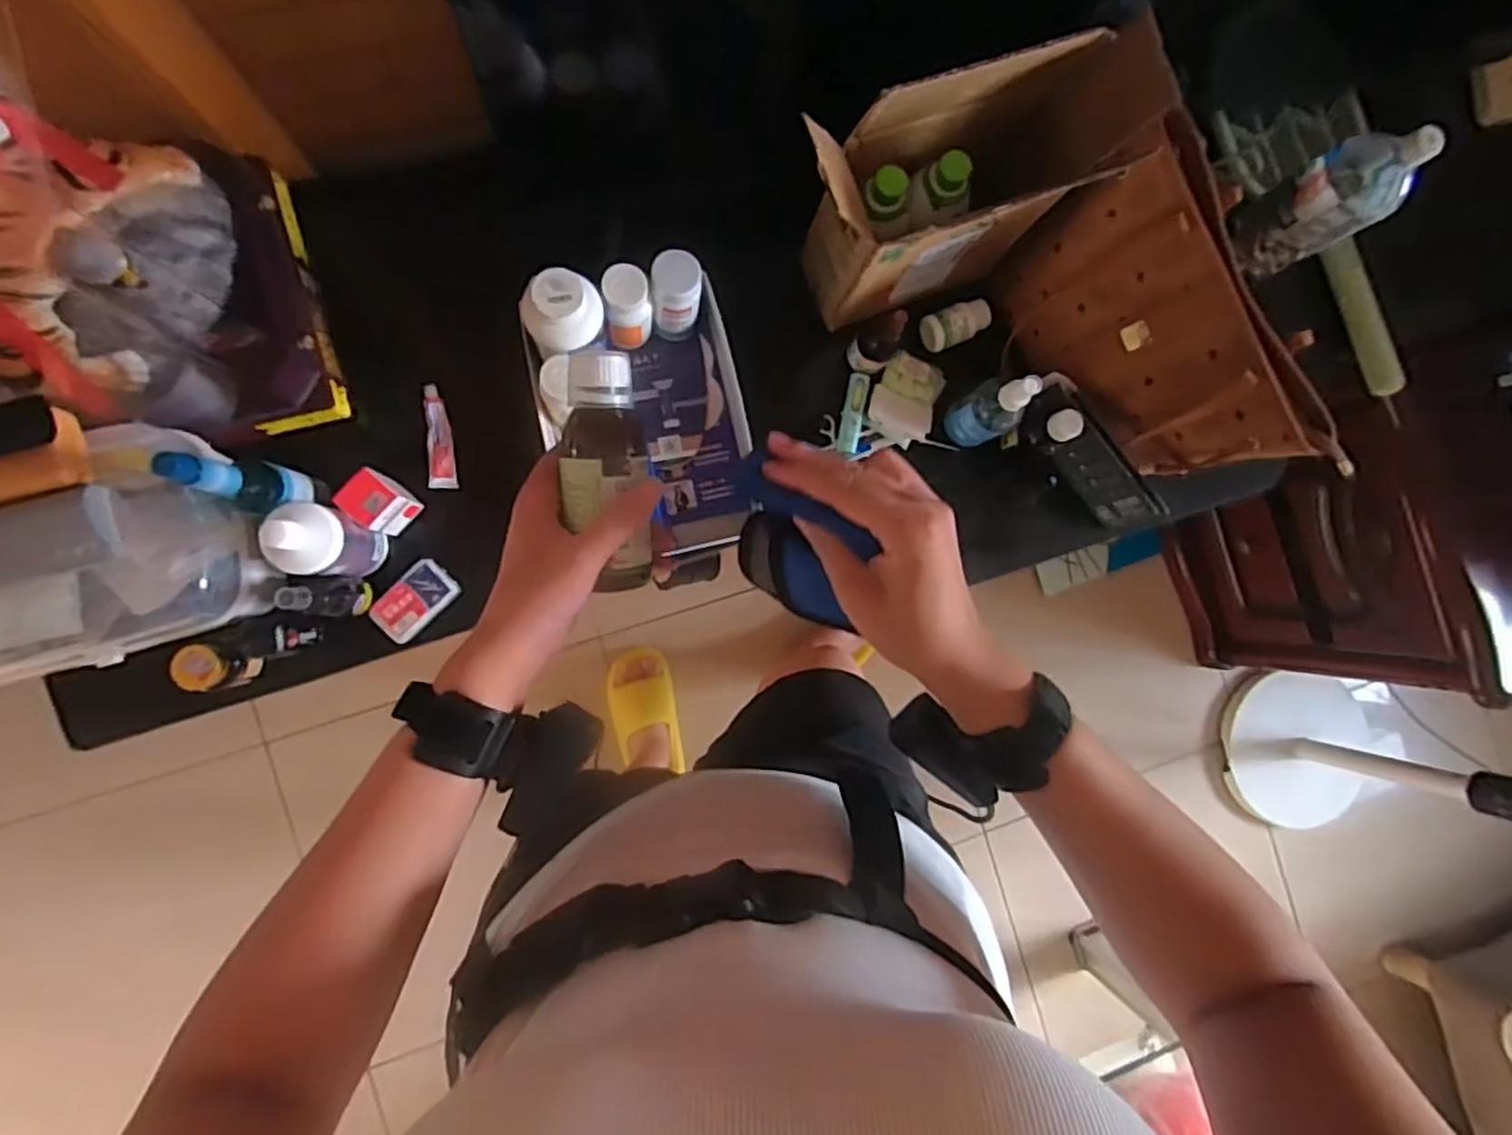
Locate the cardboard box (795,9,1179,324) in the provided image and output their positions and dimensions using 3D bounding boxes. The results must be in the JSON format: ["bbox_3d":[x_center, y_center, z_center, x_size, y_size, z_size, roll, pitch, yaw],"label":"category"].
[{"bbox_3d":[0.175,-0.352,0.677,0.295,0.247,0.111,-25,92,-8],"label":"cardboard box"}]

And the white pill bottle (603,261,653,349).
[{"bbox_3d":[-0.131,-0.261,0.745,0.048,0.110,0.056,-1,88,-8],"label":"white pill bottle"}]

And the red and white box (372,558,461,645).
[{"bbox_3d":[-0.345,0.034,0.731,0.048,0.013,0.081,45,83,-4],"label":"red and white box"}]

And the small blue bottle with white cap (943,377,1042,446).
[{"bbox_3d":[0.249,-0.166,0.757,0.052,0.138,0.057,-32,93,-8],"label":"small blue bottle with white cap"}]

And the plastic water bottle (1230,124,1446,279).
[{"bbox_3d":[0.622,-0.398,0.781,0.087,0.210,0.089,0,88,-8],"label":"plastic water bottle"}]

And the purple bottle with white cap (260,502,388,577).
[{"bbox_3d":[-0.398,-0.023,0.664,0.059,0.141,0.063,15,86,-7],"label":"purple bottle with white cap"}]

